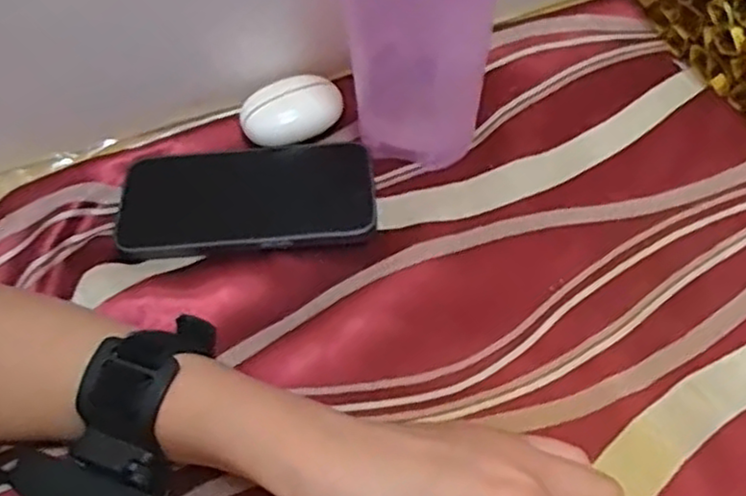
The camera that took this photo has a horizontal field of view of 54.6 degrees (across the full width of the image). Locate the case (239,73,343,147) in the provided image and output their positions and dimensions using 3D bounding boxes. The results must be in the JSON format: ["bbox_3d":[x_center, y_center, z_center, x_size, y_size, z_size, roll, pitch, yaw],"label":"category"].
[{"bbox_3d":[-0.051,-0.085,0.448,0.060,0.025,0.035,-29,58,-19],"label":"case"}]

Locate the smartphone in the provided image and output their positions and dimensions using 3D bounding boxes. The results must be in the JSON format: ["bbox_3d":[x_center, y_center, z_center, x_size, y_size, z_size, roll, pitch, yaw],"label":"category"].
[{"bbox_3d":[-0.074,-0.029,0.417,0.148,0.009,0.072,-4,53,-2],"label":"smartphone"}]

